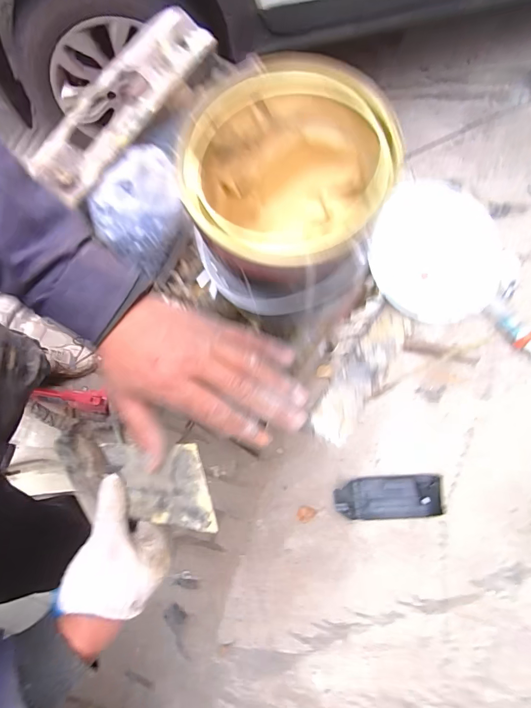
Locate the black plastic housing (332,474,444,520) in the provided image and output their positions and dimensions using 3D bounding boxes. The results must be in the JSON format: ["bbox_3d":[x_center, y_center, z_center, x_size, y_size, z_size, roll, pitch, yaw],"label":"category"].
[{"bbox_3d":[0.360,0.425,1.087,0.301,0.025,0.116,-6,72,7],"label":"black plastic housing"}]

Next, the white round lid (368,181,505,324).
[{"bbox_3d":[0.181,-0.109,0.388,0.144,0.015,0.144,0,89,-7],"label":"white round lid"}]

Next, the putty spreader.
[{"bbox_3d":[-0.104,0.123,0.345,0.128,0.005,0.074,-8,88,29],"label":"putty spreader"}]

